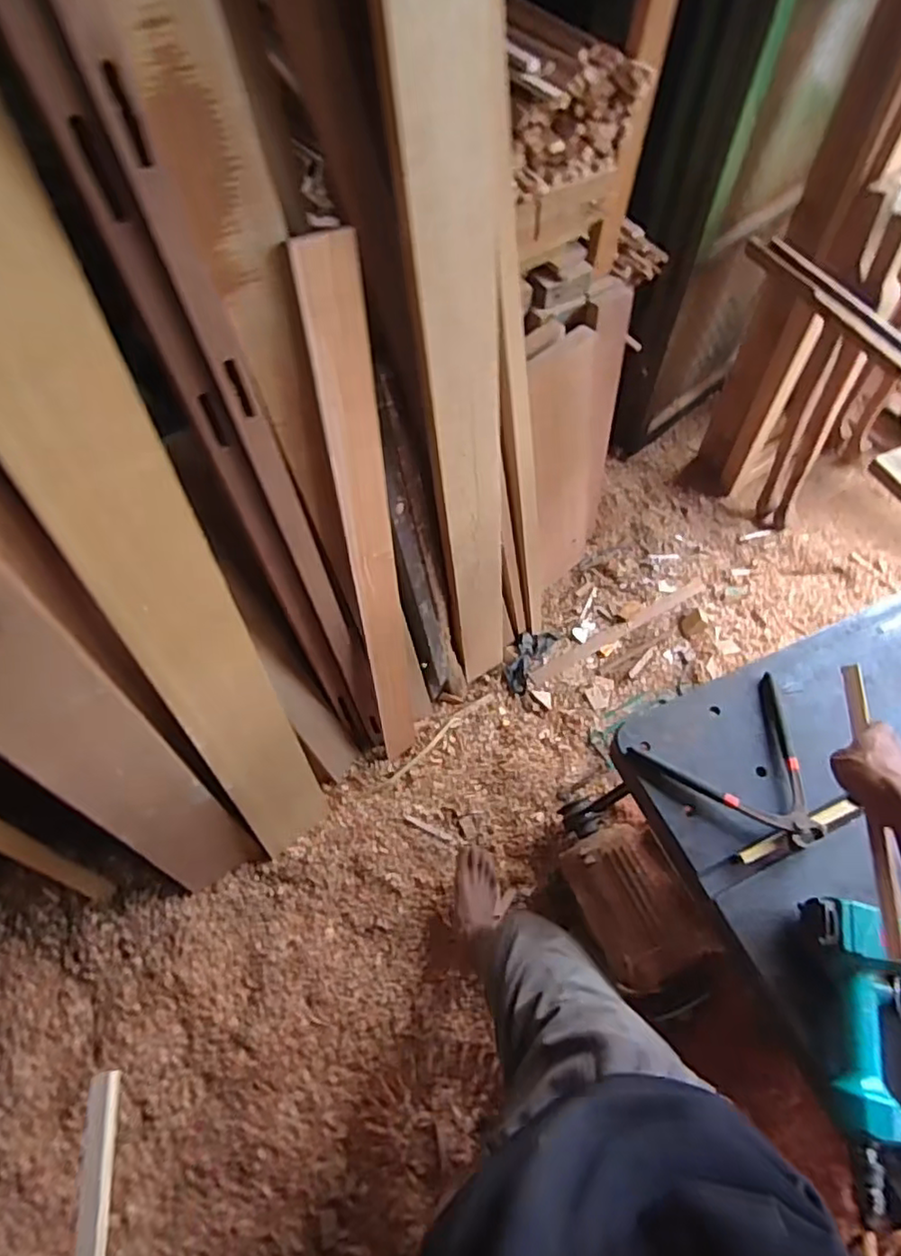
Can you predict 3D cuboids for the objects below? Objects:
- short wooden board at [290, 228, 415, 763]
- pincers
[{"bbox_3d":[-0.121,-0.075,1.041,0.077,0.996,0.022,-26,53,-20],"label":"short wooden board"},{"bbox_3d":[0.354,0.175,0.749,0.211,0.033,0.181,-25,64,-12],"label":"pincers"}]

